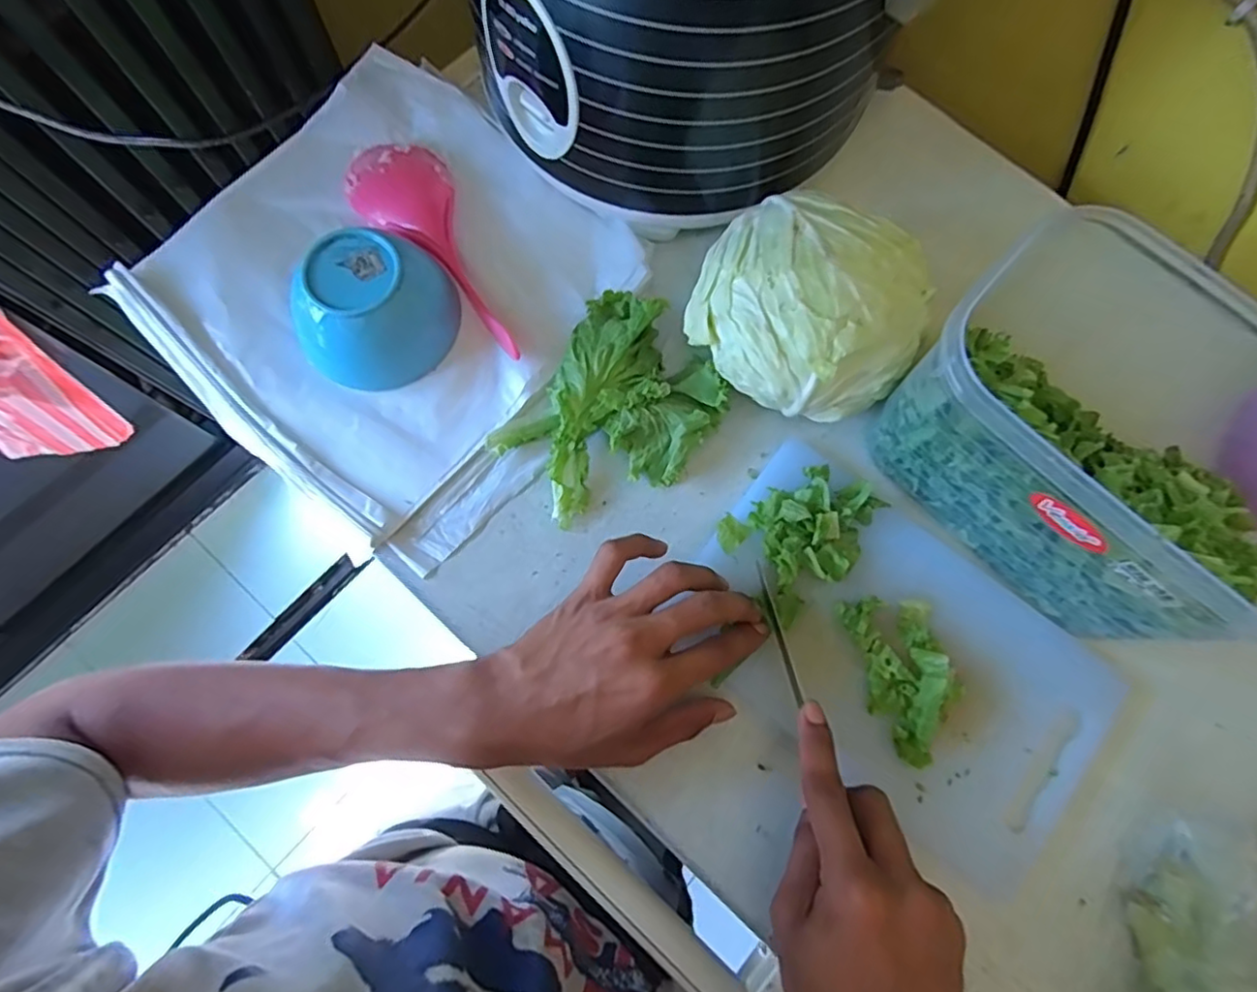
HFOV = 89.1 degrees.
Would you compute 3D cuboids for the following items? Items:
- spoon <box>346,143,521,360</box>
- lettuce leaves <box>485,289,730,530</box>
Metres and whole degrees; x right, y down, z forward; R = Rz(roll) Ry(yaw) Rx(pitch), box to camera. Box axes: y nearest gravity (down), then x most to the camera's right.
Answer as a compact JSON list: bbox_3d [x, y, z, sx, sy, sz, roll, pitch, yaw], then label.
[{"bbox_3d":[-0.112,-0.168,0.413,0.063,0.022,0.180,-44,81,-11],"label":"spoon"},{"bbox_3d":[-0.008,-0.050,0.389,0.105,0.030,0.134,35,78,6],"label":"lettuce leaves"}]

